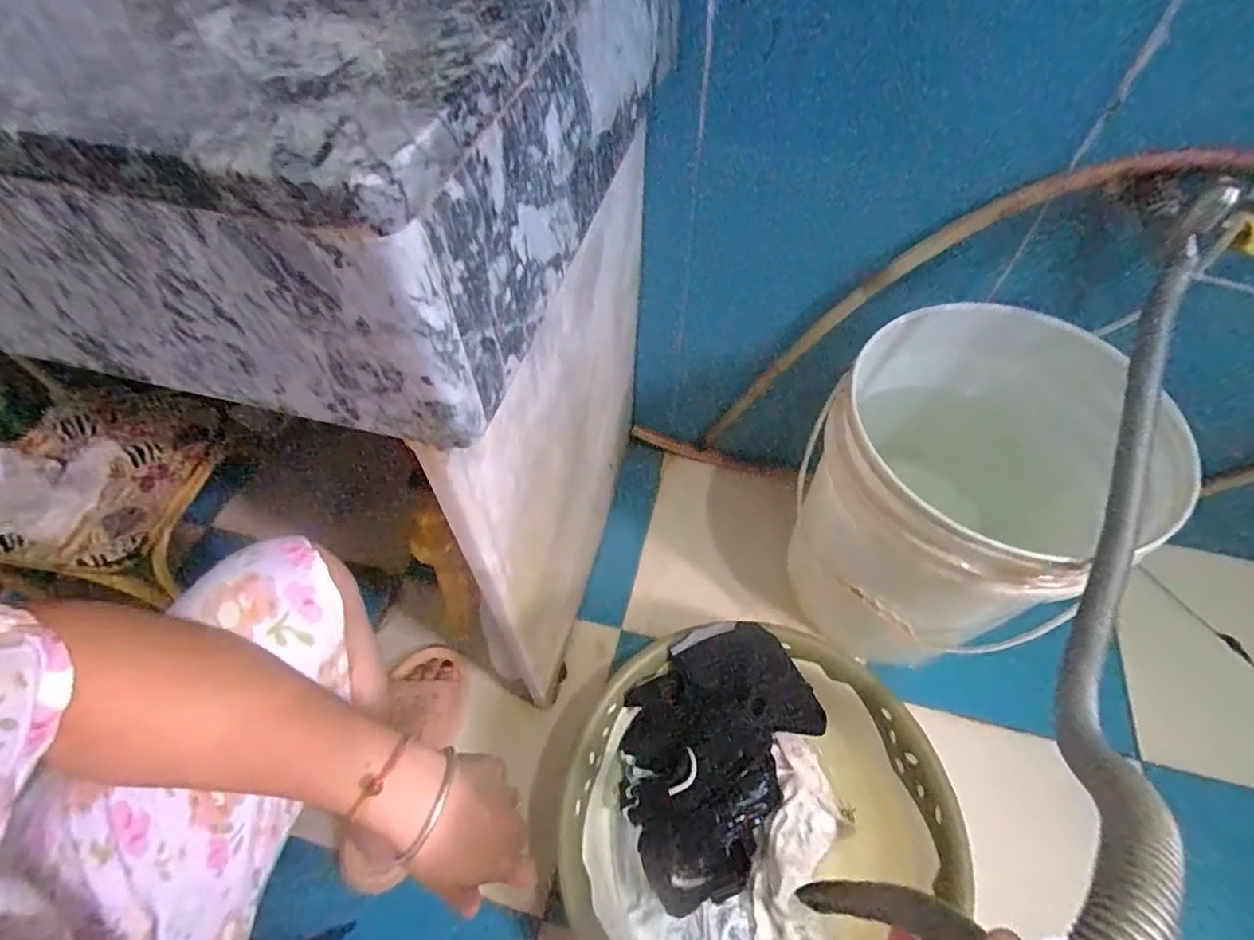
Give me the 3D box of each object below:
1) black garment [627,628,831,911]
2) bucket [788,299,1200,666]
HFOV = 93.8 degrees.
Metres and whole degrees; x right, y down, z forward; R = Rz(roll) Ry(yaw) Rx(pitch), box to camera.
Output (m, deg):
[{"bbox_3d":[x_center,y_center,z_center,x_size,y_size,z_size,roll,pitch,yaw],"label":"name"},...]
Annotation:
[{"bbox_3d":[0.090,0.304,0.640,0.190,0.106,0.268,30,61,20],"label":"black garment"},{"bbox_3d":[0.368,0.034,0.690,0.281,0.340,0.300,38,64,24],"label":"bucket"}]

